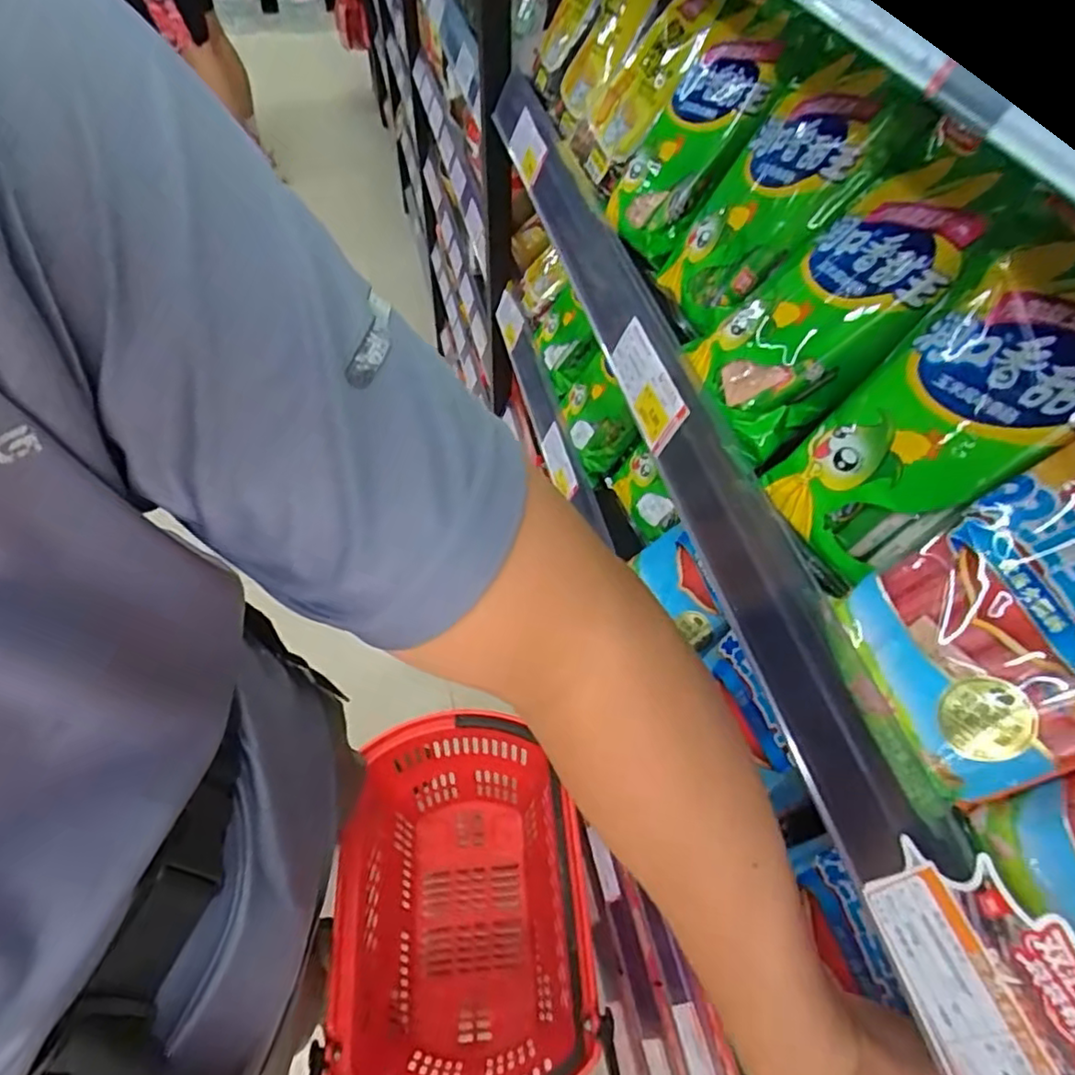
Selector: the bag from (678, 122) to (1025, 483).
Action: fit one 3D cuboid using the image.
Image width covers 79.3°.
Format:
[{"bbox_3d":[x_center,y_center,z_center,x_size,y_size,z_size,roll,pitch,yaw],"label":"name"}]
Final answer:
[{"bbox_3d":[0.154,-0.124,0.334,0.022,0.159,0.099,10,50,-43],"label":"bag"}]

